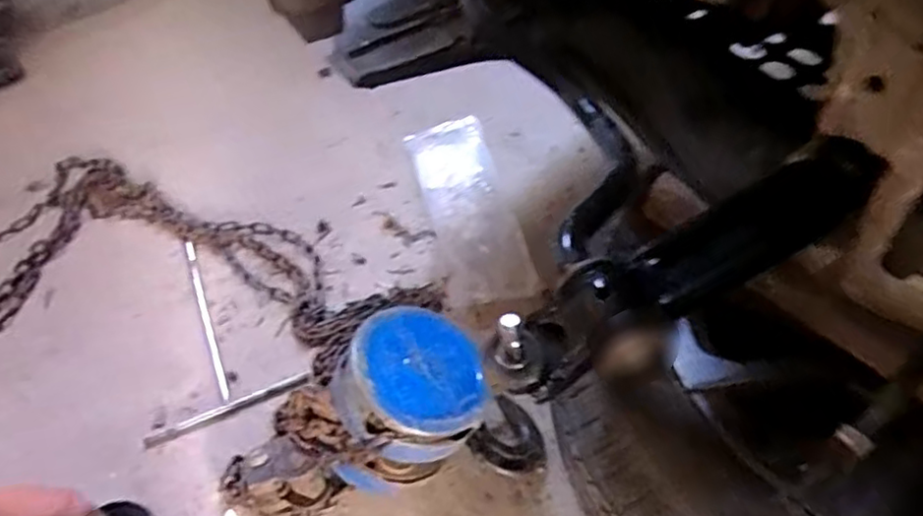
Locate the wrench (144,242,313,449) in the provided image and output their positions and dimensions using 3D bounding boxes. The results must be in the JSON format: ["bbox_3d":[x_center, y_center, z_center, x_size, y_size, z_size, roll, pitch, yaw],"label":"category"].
[{"bbox_3d":[-0.315,0.082,0.819,0.185,0.017,0.290,-20,48,-13],"label":"wrench"}]

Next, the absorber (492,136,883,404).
[{"bbox_3d":[0.148,0.005,0.456,0.289,0.060,0.063,-29,51,-1],"label":"absorber"}]

